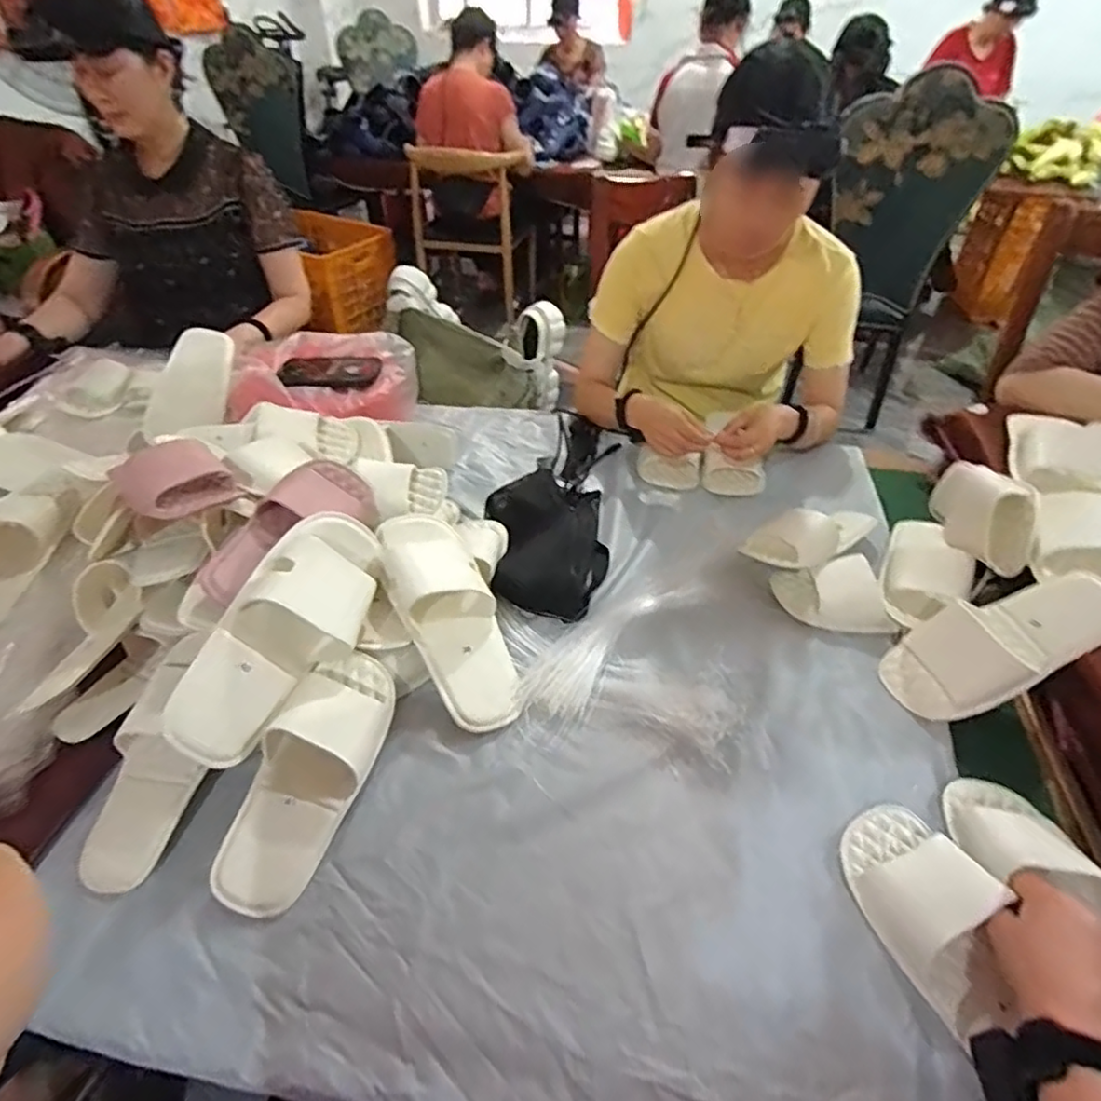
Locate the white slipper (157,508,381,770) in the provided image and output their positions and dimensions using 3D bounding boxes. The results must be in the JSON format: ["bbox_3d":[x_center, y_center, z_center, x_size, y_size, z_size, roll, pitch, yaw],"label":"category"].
[{"bbox_3d":[-0.276,0.082,0.659,0.120,0.070,0.288,40,53,-20],"label":"white slipper"}]

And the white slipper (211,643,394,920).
[{"bbox_3d":[-0.235,0.213,0.616,0.091,0.071,0.251,12,60,13],"label":"white slipper"}]

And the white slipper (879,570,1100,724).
[{"bbox_3d":[0.485,0.097,0.680,0.240,0.047,0.103,-31,42,14],"label":"white slipper"}]

